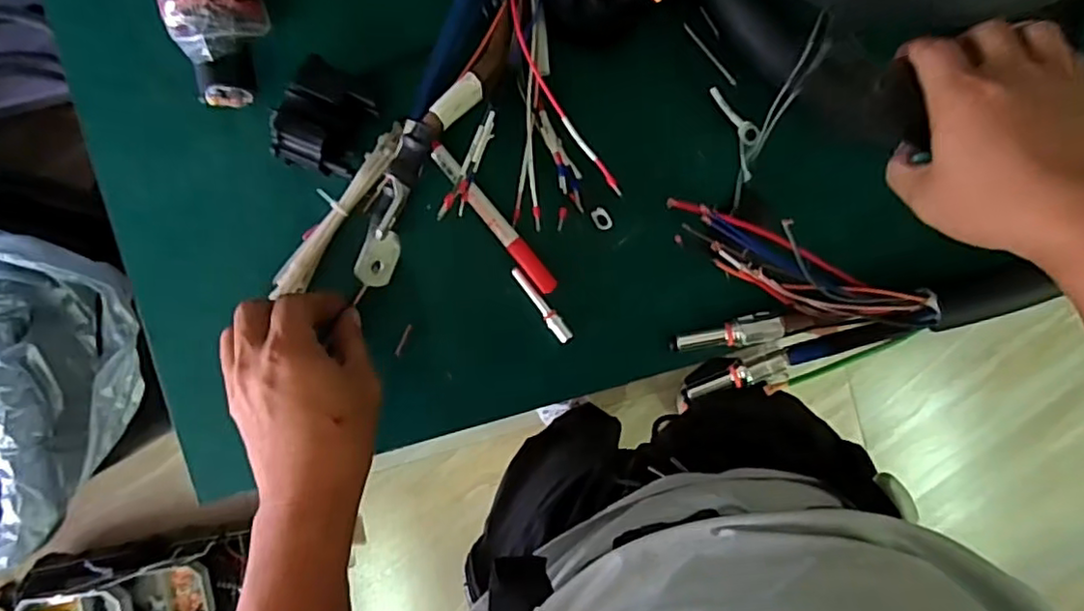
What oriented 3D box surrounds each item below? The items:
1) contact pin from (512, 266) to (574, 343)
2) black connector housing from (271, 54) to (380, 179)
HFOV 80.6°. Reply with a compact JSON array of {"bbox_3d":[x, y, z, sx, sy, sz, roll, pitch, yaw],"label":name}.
[{"bbox_3d":[0.000,0.000,0.411,0.009,0.004,0.057,-37,94,-1],"label":"contact pin"},{"bbox_3d":[-0.127,-0.107,0.371,0.043,0.051,0.059,27,91,-4],"label":"black connector housing"}]

